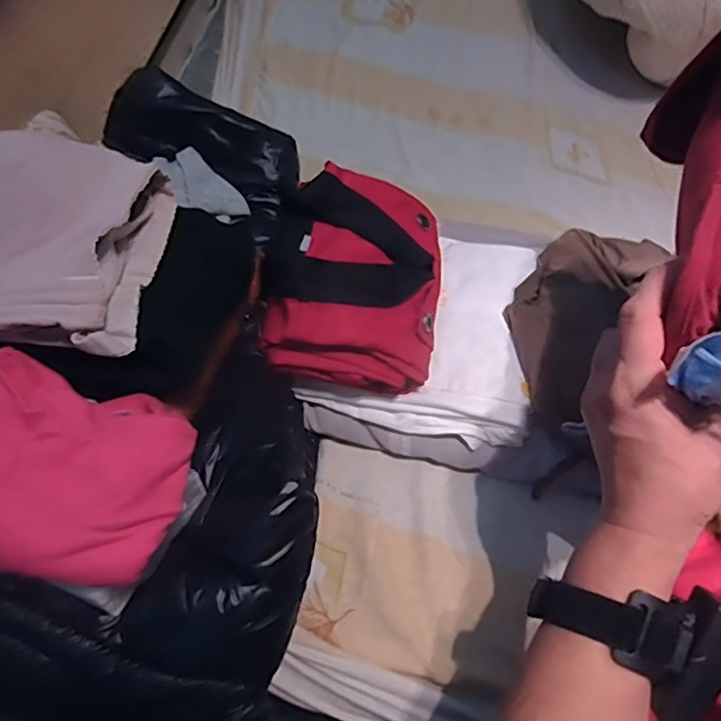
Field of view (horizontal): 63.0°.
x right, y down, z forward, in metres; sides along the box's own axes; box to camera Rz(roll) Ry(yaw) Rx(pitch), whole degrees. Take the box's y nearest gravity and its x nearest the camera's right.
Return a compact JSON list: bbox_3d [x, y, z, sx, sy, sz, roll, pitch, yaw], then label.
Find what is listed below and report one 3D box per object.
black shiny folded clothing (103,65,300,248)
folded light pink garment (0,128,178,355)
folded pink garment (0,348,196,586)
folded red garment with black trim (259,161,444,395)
[{"bbox_3d":[-0.155,-0.209,0.589,0.199,0.047,0.119,29,64,-8],"label":"black shiny folded clothing"},{"bbox_3d":[-0.220,-0.075,0.383,0.156,0.067,0.152,0,61,3],"label":"folded light pink garment"},{"bbox_3d":[-0.171,0.061,0.333,0.135,0.033,0.107,18,63,12],"label":"folded pink garment"},{"bbox_3d":[-0.002,-0.081,0.540,0.168,0.082,0.204,1,61,3],"label":"folded red garment with black trim"}]

